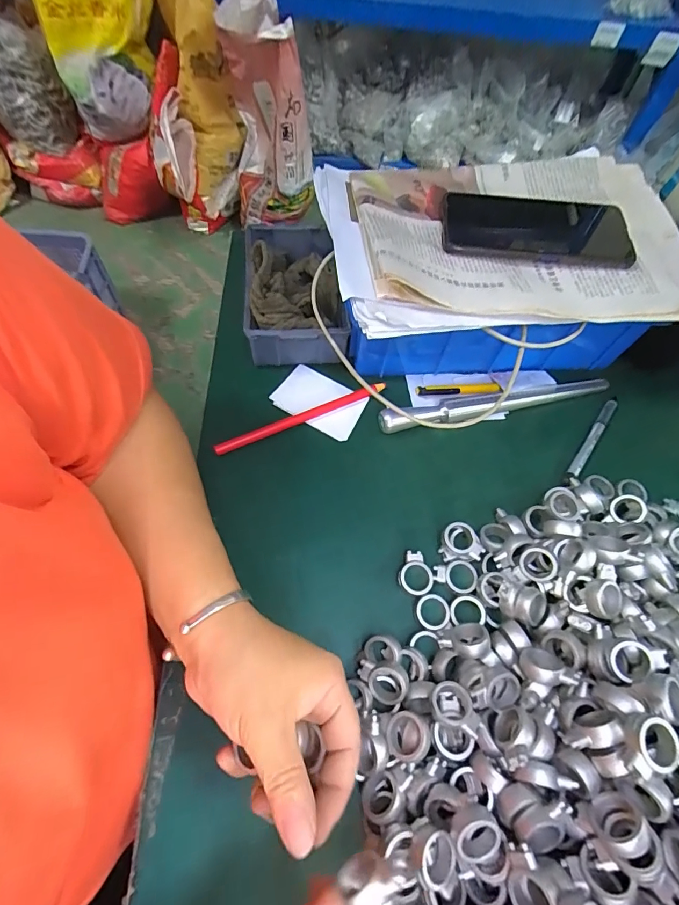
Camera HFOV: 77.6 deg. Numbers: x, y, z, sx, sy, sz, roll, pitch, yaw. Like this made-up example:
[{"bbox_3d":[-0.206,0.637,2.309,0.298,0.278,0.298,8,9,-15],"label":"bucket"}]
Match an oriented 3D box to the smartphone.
[{"bbox_3d":[0.166,-0.192,0.360,0.156,0.013,0.067,7,63,0],"label":"smartphone"}]

